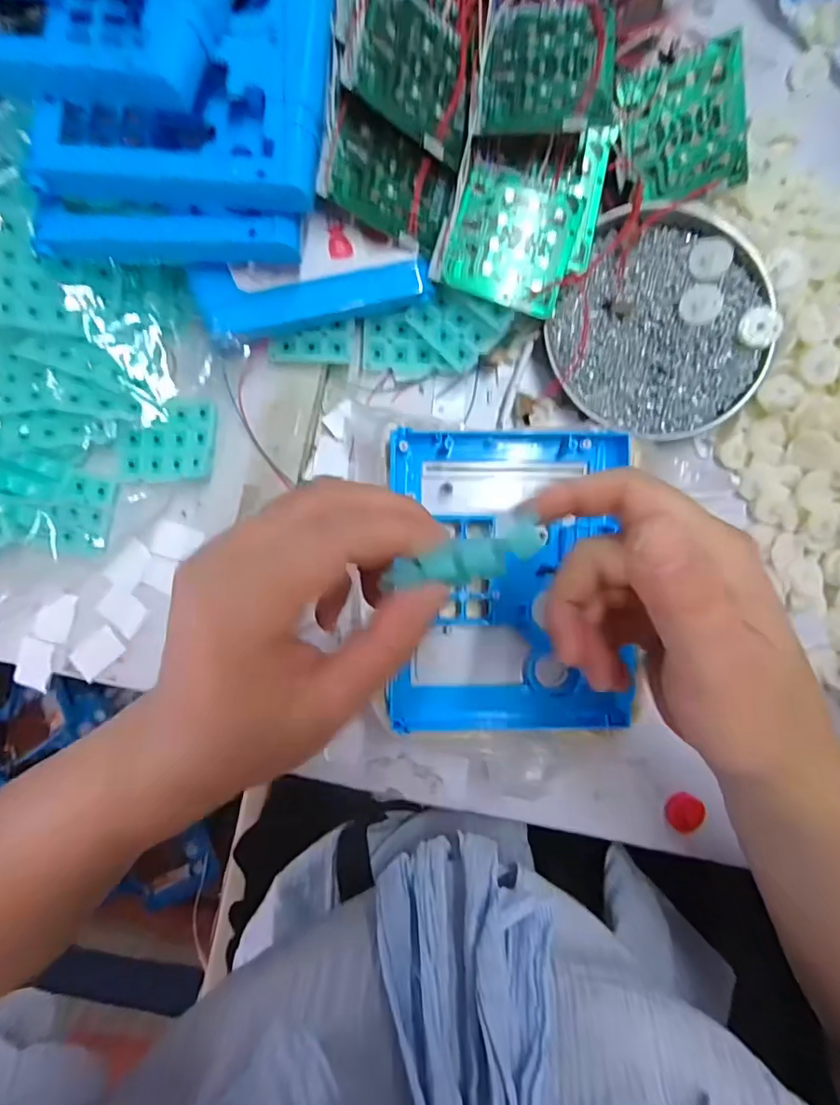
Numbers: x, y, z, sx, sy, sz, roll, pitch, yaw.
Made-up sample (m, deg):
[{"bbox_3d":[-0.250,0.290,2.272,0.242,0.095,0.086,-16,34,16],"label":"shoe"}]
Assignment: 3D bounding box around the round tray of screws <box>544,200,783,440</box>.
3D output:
[{"bbox_3d":[0.147,-0.139,0.315,0.122,0.022,0.131,0,90,-1],"label":"round tray of screws"}]

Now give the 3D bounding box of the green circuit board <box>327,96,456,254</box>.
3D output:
[{"bbox_3d":[-0.014,-0.200,0.280,0.067,0.007,0.053,13,88,-28],"label":"green circuit board"}]

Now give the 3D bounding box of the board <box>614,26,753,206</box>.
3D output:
[{"bbox_3d":[0.152,-0.244,0.300,0.069,0.005,0.068,-16,113,7],"label":"board"}]

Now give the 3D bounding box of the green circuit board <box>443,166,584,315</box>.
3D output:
[{"bbox_3d":[0.054,-0.178,0.297,0.069,0.004,0.071,14,91,-5],"label":"green circuit board"}]

